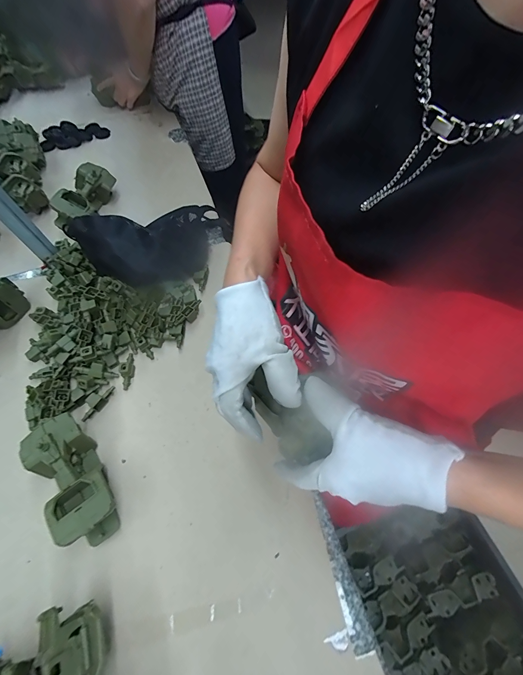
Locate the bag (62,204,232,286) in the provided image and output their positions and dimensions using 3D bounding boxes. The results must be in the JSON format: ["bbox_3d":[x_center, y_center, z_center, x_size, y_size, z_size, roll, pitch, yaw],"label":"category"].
[{"bbox_3d":[-0.206,-0.199,0.627,0.324,0.118,0.163,-21,61,-32],"label":"bag"}]

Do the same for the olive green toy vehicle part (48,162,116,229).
[{"bbox_3d":[-0.424,-0.335,0.703,0.073,0.067,0.181,12,62,8],"label":"olive green toy vehicle part"}]

